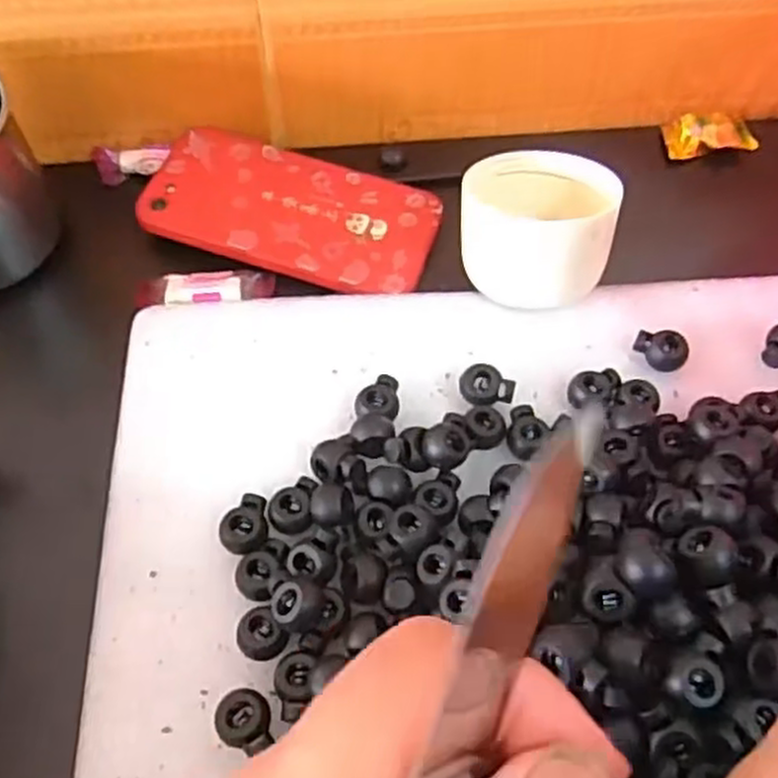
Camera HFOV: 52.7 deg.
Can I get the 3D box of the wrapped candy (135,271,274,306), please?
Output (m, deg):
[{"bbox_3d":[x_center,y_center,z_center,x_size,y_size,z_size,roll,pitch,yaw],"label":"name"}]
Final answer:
[{"bbox_3d":[-0.085,-0.046,0.365,0.062,0.007,0.019,1,59,0],"label":"wrapped candy"}]

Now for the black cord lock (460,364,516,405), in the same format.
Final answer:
[{"bbox_3d":[0.041,0.000,0.327,0.022,0.013,0.015,12,60,7],"label":"black cord lock"}]

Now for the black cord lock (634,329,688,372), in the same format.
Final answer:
[{"bbox_3d":[0.117,-0.018,0.338,0.021,0.011,0.017,30,64,16],"label":"black cord lock"}]

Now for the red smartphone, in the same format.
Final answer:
[{"bbox_3d":[-0.047,-0.087,0.381,0.136,0.007,0.071,17,61,10],"label":"red smartphone"}]

